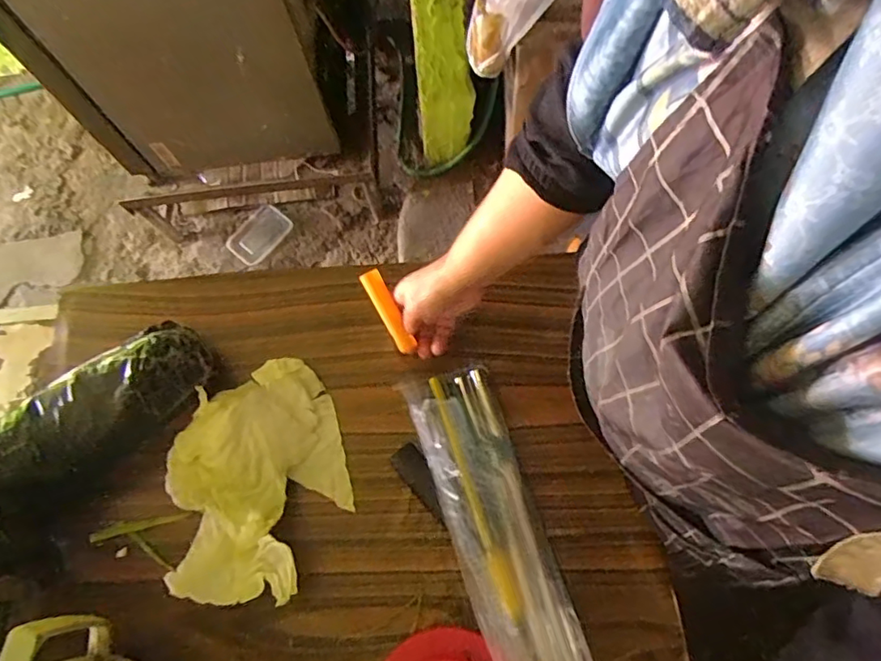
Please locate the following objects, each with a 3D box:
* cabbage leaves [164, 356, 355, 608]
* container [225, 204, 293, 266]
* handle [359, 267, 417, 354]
[{"bbox_3d":[-0.185,0.143,0.566,0.172,0.054,0.234,-14,70,-2],"label":"cabbage leaves"},{"bbox_3d":[-0.512,-0.271,1.606,0.118,0.033,0.177,41,77,15],"label":"container"},{"bbox_3d":[-0.055,-0.020,0.596,0.021,0.009,0.092,-27,97,-10],"label":"handle"}]

